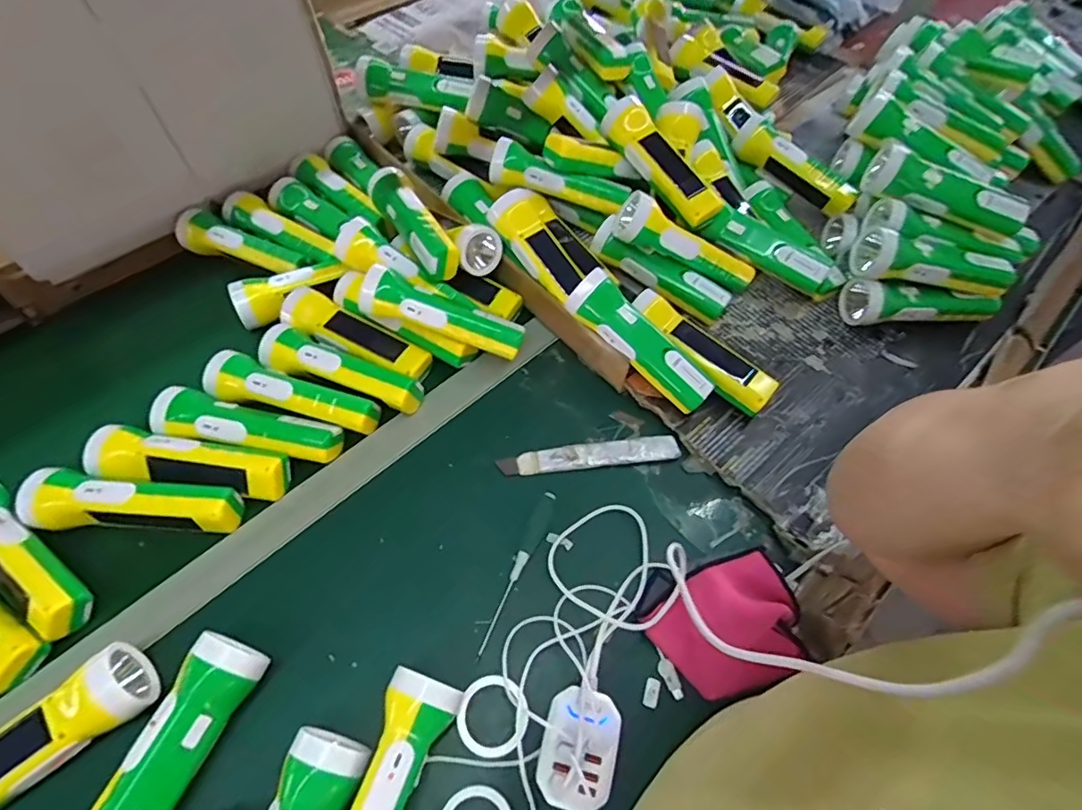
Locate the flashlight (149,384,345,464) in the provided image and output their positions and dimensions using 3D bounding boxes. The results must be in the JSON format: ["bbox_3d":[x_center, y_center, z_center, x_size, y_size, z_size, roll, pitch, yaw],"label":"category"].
[{"bbox_3d":[-0.281,0.026,0.516,0.174,0.041,0.050,11,58,5],"label":"flashlight"}]

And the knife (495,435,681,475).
[{"bbox_3d":[0.048,0.049,0.528,0.174,0.005,0.025,-5,58,-5],"label":"knife"}]

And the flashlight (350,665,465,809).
[{"bbox_3d":[-0.111,0.269,0.362,0.047,0.050,0.163,20,59,11],"label":"flashlight"}]

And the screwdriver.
[{"bbox_3d":[-0.018,0.142,0.467,0.017,0.012,0.146,20,59,11],"label":"screwdriver"}]

